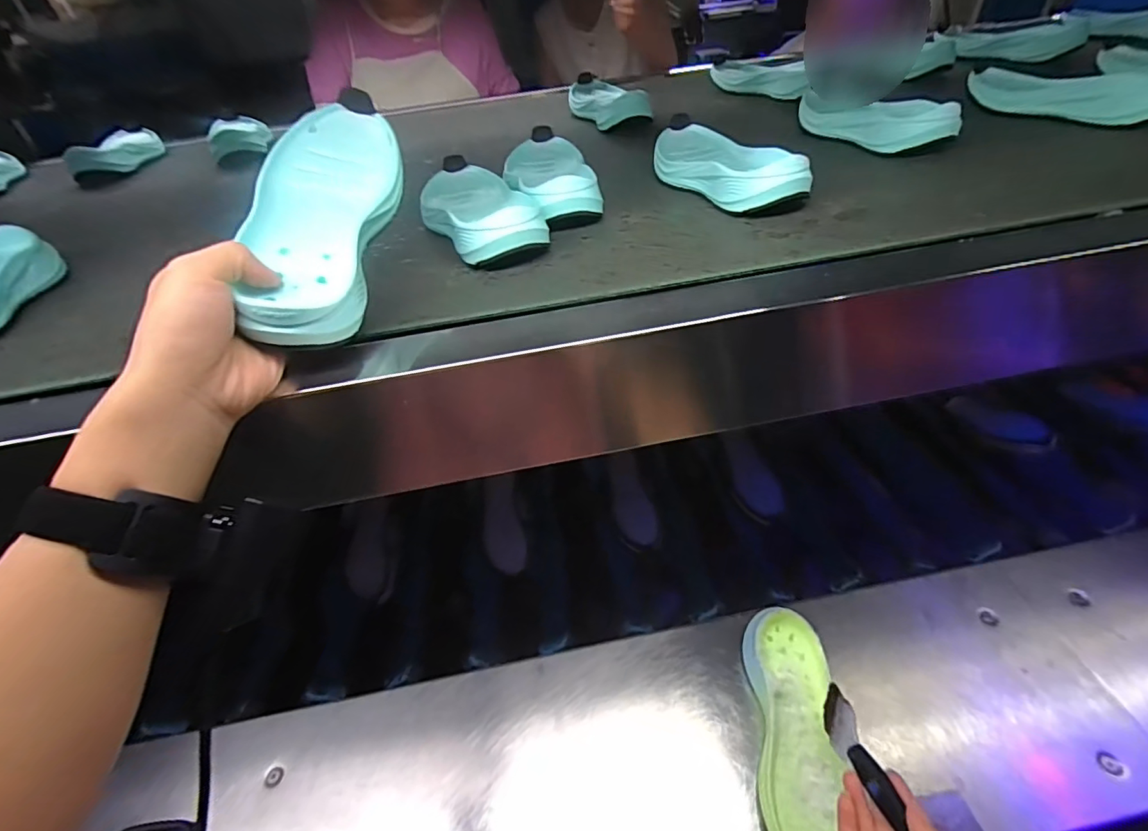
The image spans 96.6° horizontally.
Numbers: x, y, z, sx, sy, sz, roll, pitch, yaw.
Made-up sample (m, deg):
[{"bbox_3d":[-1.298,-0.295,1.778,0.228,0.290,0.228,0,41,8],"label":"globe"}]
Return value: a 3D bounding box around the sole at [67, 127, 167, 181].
[{"bbox_3d":[-0.614,-0.356,0.691,0.067,0.034,0.189,-15,41,-8],"label":"sole"}]

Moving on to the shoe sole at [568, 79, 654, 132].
[{"bbox_3d":[0.041,-0.425,0.695,0.073,0.035,0.174,-15,41,-8],"label":"shoe sole"}]

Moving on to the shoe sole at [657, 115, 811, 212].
[{"bbox_3d":[0.127,-0.231,0.464,0.077,0.036,0.191,-14,41,-7],"label":"shoe sole"}]

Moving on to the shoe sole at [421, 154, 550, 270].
[{"bbox_3d":[-0.086,-0.178,0.442,0.078,0.037,0.189,-20,42,-14],"label":"shoe sole"}]

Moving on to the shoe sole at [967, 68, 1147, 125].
[{"bbox_3d":[0.503,-0.331,0.527,0.069,0.030,0.188,-27,44,-21],"label":"shoe sole"}]

